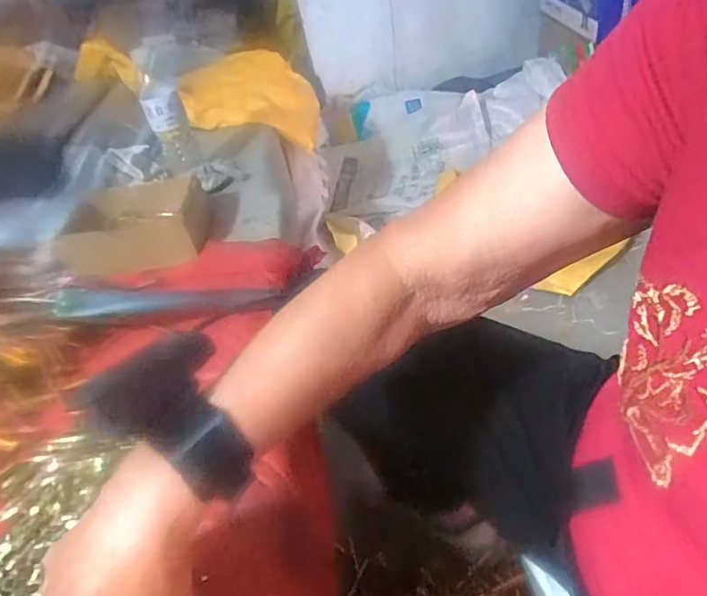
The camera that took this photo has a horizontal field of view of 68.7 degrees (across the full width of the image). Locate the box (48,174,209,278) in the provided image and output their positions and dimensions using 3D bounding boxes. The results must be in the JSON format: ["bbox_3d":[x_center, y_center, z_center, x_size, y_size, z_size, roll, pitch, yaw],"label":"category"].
[{"bbox_3d":[-0.322,-0.103,0.763,0.208,0.065,0.156,-18,39,-5],"label":"box"}]

